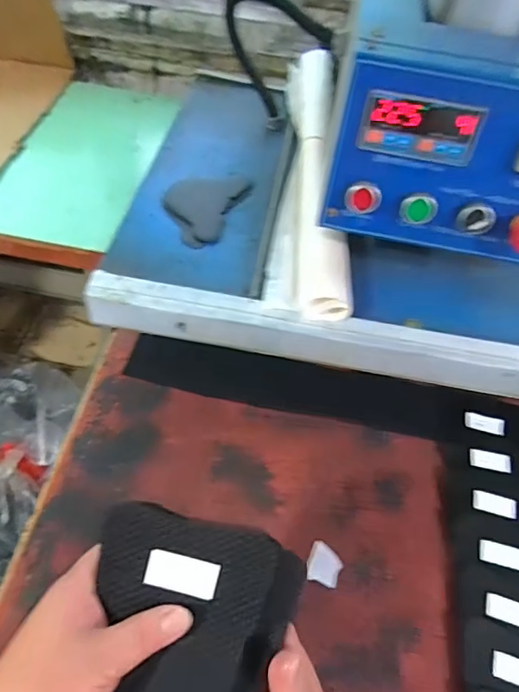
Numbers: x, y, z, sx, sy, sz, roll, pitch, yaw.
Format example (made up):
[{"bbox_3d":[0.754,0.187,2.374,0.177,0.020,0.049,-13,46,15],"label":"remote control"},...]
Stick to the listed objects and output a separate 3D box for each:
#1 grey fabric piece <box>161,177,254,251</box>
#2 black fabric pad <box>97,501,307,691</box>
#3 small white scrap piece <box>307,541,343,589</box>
[{"bbox_3d":[-0.074,-0.182,0.640,0.089,0.015,0.138,22,55,10],"label":"grey fabric piece"},{"bbox_3d":[-0.045,0.180,0.299,0.117,0.019,0.148,11,83,3],"label":"black fabric pad"},{"bbox_3d":[0.067,0.226,0.513,0.034,0.005,0.038,24,56,12],"label":"small white scrap piece"}]

